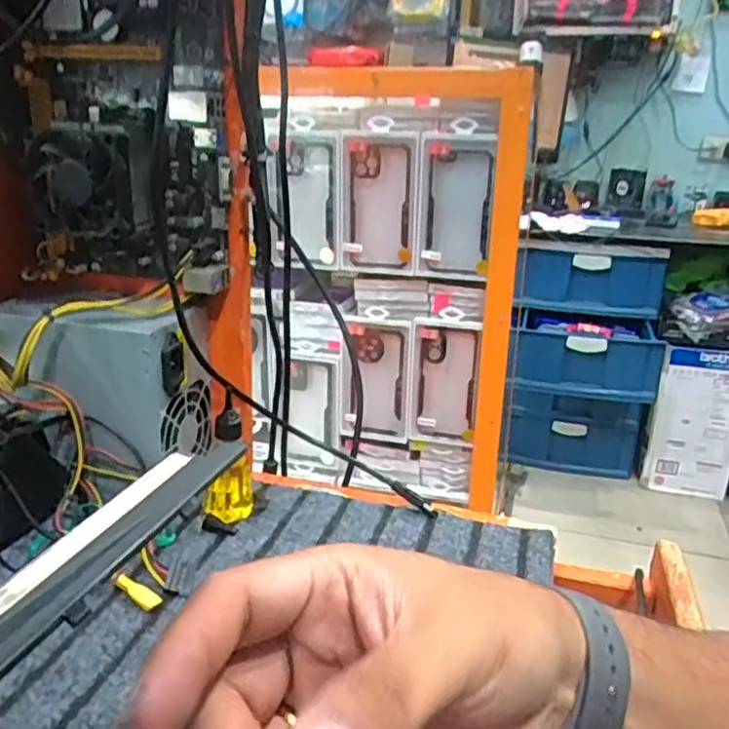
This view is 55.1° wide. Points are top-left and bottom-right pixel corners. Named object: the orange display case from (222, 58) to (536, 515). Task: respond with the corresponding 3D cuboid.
[{"bbox_3d":[0.012,-0.087,1.007,0.396,0.599,0.082,8,20,19],"label":"orange display case"}]

